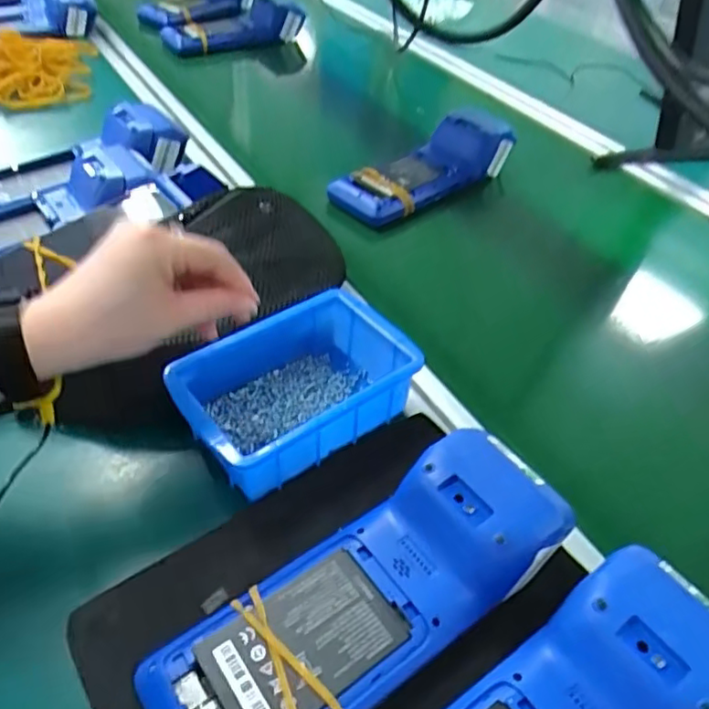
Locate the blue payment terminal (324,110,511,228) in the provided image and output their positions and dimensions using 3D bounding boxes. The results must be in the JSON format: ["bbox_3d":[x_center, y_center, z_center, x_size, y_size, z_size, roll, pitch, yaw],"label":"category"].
[{"bbox_3d":[0.075,-0.208,0.687,0.221,0.063,0.070,-31,54,-30],"label":"blue payment terminal"}]

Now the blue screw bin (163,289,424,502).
[{"bbox_3d":[-0.037,0.024,0.425,0.148,0.054,0.098,-27,53,-28],"label":"blue screw bin"}]

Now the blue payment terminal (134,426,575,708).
[{"bbox_3d":[0.010,0.119,0.320,0.211,0.055,0.087,-25,52,-26],"label":"blue payment terminal"}]

